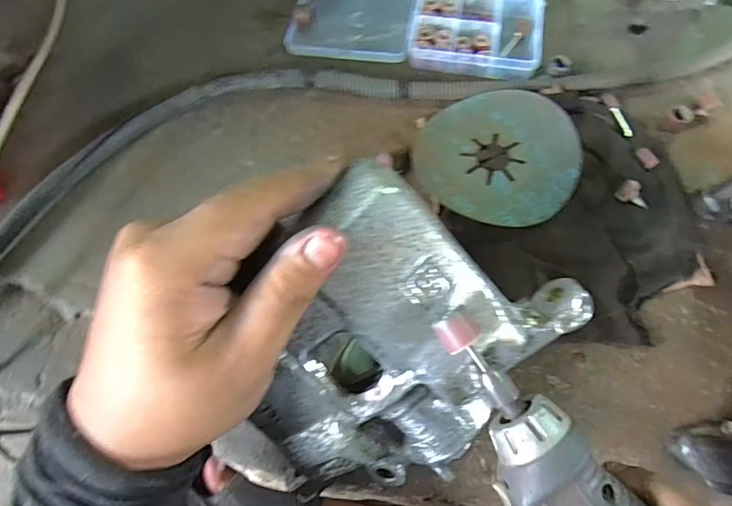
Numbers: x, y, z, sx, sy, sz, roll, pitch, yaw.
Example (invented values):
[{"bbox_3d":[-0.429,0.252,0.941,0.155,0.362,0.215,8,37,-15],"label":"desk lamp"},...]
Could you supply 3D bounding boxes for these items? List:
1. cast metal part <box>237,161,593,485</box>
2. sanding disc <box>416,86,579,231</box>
[{"bbox_3d":[0.009,0.045,0.196,0.119,0.055,0.136,29,104,-19],"label":"cast metal part"},{"bbox_3d":[0.089,-0.069,0.305,0.106,0.018,0.104,-1,69,2],"label":"sanding disc"}]

